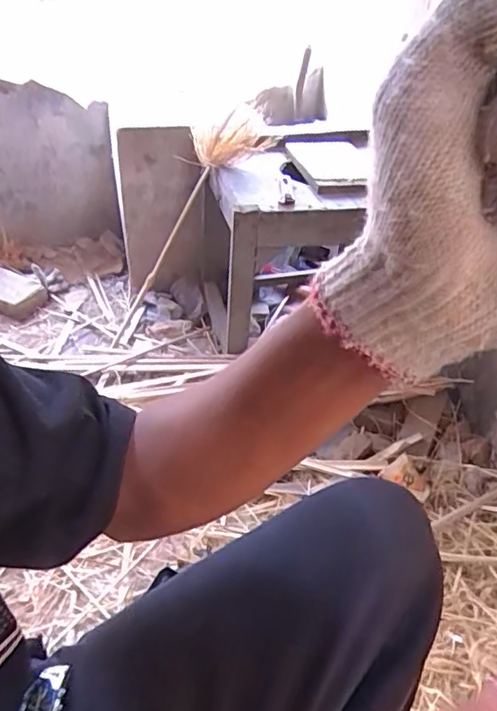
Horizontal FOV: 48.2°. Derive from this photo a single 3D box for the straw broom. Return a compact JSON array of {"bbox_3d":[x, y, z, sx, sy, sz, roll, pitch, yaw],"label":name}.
[{"bbox_3d":[-0.181,-0.320,1.437,0.172,0.683,0.229,21,25,-31],"label":"straw broom"}]

